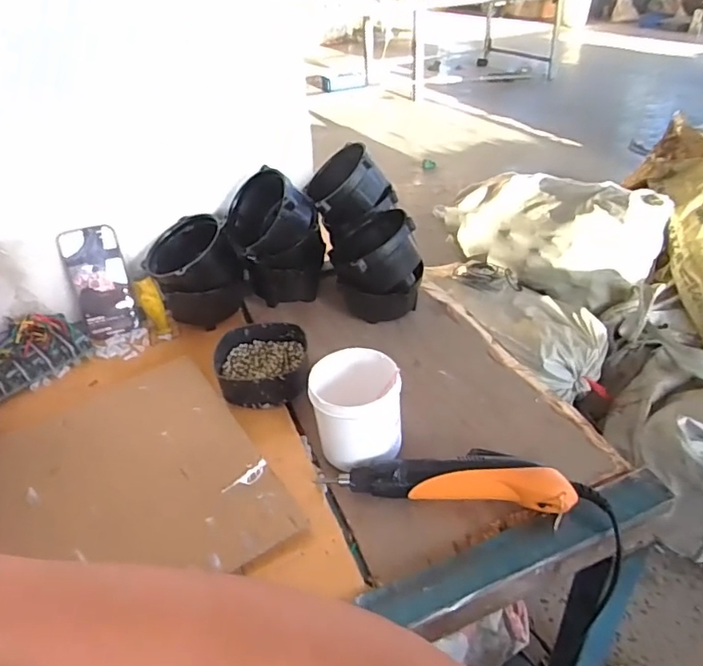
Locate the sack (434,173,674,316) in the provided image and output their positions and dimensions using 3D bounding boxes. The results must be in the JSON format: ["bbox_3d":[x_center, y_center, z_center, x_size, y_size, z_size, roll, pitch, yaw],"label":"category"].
[{"bbox_3d":[0.605,-0.360,1.753,0.251,0.284,0.715,-25,41,-26],"label":"sack"}]

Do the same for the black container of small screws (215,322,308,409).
[{"bbox_3d":[-0.119,0.040,0.709,0.119,0.045,0.134,-6,36,-3],"label":"black container of small screws"}]

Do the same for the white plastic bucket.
[{"bbox_3d":[0.006,0.084,0.586,0.091,0.100,0.086,-3,36,2],"label":"white plastic bucket"}]

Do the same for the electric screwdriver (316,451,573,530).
[{"bbox_3d":[0.097,0.147,0.550,0.247,0.045,0.062,6,37,14],"label":"electric screwdriver"}]

